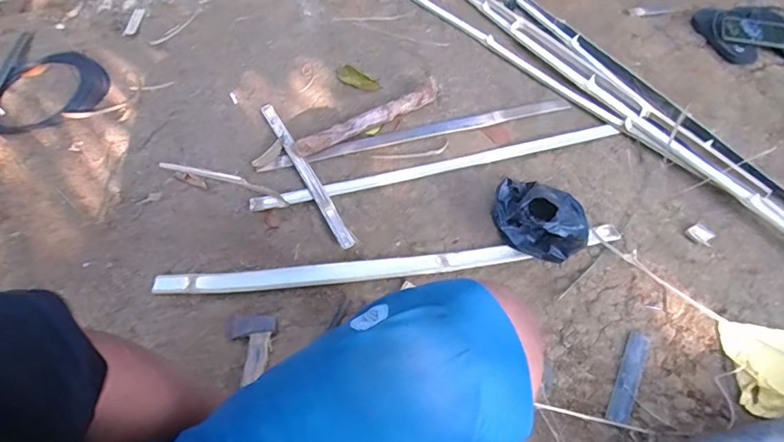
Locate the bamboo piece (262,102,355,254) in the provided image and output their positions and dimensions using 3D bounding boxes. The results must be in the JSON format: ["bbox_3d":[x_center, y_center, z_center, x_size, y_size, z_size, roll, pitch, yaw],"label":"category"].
[{"bbox_3d":[-0.201,-0.118,1.070,0.032,0.033,0.483,-27,58,-13],"label":"bamboo piece"}]

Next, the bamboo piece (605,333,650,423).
[{"bbox_3d":[0.399,0.259,0.788,0.034,0.018,0.166,25,59,18],"label":"bamboo piece"}]

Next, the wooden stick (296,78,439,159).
[{"bbox_3d":[-0.051,-0.245,1.138,0.397,0.054,0.045,-29,58,-14],"label":"wooden stick"}]

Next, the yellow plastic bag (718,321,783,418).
[{"bbox_3d":[0.666,0.246,0.784,0.181,0.019,0.150,3,55,4],"label":"yellow plastic bag"}]

